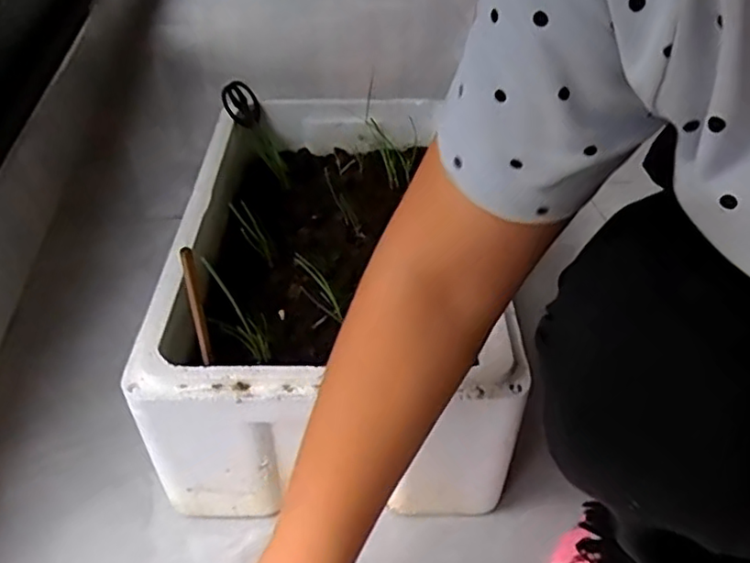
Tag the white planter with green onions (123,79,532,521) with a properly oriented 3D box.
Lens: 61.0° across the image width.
[{"bbox_3d":[-0.042,-0.016,0.656,0.283,0.196,0.451,0,42,-2],"label":"white planter with green onions"}]

